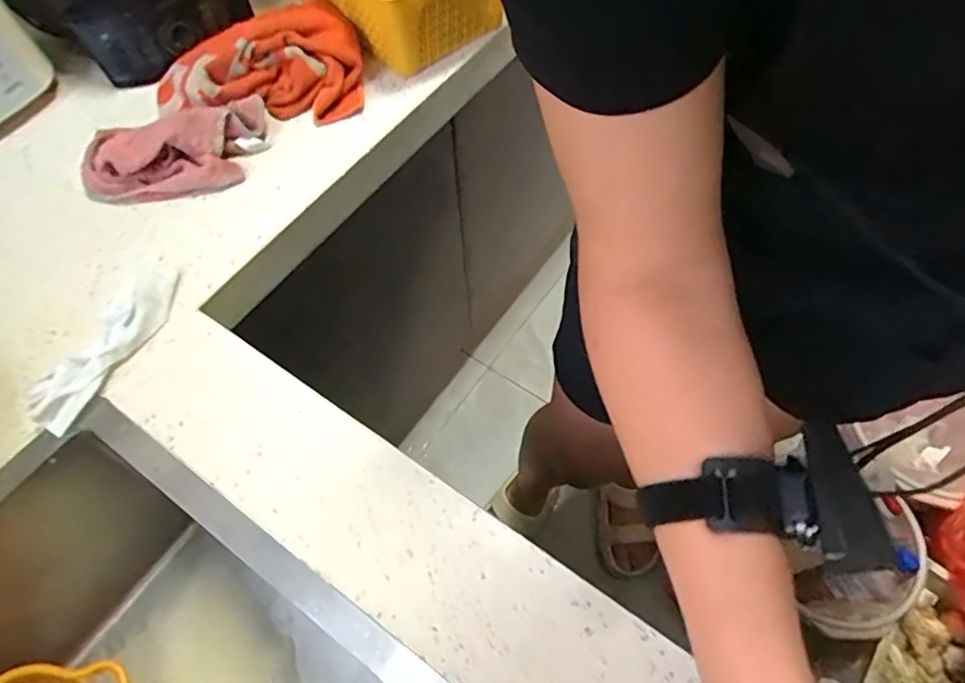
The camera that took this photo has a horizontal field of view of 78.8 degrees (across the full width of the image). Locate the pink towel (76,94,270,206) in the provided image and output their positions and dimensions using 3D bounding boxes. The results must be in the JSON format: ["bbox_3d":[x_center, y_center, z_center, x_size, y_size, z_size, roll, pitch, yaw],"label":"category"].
[{"bbox_3d":[-0.289,-0.182,0.554,0.169,0.055,0.074,-20,60,-10],"label":"pink towel"}]

